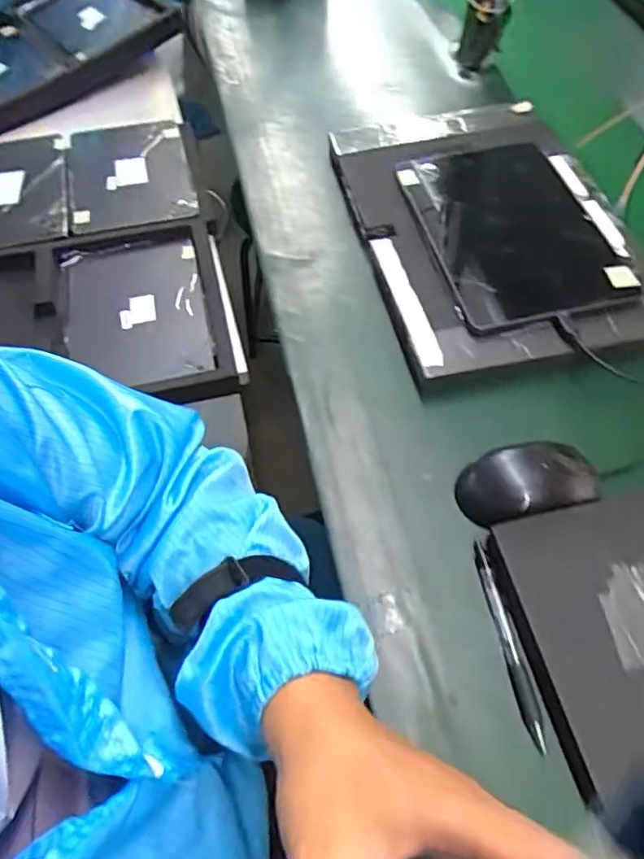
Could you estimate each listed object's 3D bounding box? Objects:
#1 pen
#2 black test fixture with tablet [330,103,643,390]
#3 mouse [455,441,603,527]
[{"bbox_3d":[0.132,0.146,0.406,0.013,0.009,0.141,-7,58,-4],"label":"pen"},{"bbox_3d":[0.171,-0.235,0.613,0.257,0.036,0.393,-10,59,-6],"label":"black test fixture with tablet"},{"bbox_3d":[0.163,0.043,0.458,0.104,0.033,0.060,-12,59,-7],"label":"mouse"}]

